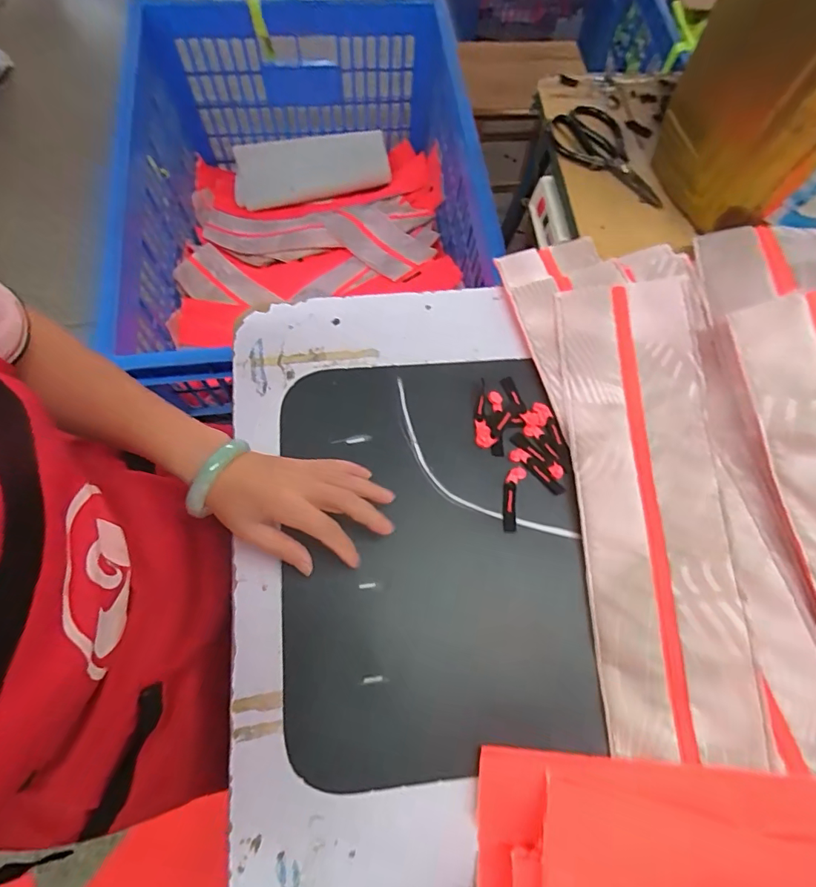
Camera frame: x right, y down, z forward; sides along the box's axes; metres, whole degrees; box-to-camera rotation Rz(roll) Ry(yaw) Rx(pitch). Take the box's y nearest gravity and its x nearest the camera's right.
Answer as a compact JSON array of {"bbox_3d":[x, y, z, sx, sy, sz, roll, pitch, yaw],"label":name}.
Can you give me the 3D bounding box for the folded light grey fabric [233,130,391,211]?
[{"bbox_3d":[-0.249,-0.691,1.211,0.398,0.136,0.026,-3,34,7],"label":"folded light grey fabric"}]

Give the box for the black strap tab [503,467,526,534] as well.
[{"bbox_3d":[0.103,0.055,0.473,0.019,0.006,0.066,15,70,2],"label":"black strap tab"}]

